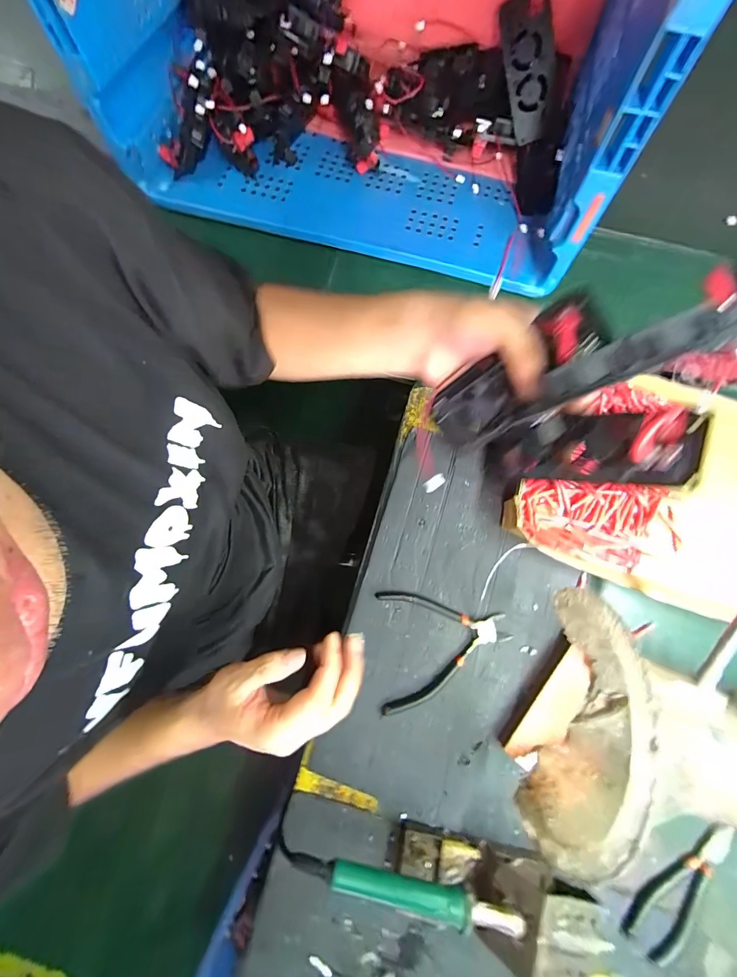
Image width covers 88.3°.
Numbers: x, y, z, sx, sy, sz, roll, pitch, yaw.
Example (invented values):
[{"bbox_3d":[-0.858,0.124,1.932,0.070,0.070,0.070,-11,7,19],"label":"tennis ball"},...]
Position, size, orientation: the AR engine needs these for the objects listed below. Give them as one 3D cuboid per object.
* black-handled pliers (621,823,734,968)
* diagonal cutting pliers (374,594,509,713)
[{"bbox_3d":[0.323,0.408,0.384,0.147,0.022,0.040,-39,82,-6],"label":"black-handled pliers"},{"bbox_3d":[0.085,0.177,0.425,0.143,0.009,0.126,-4,80,0],"label":"diagonal cutting pliers"}]

